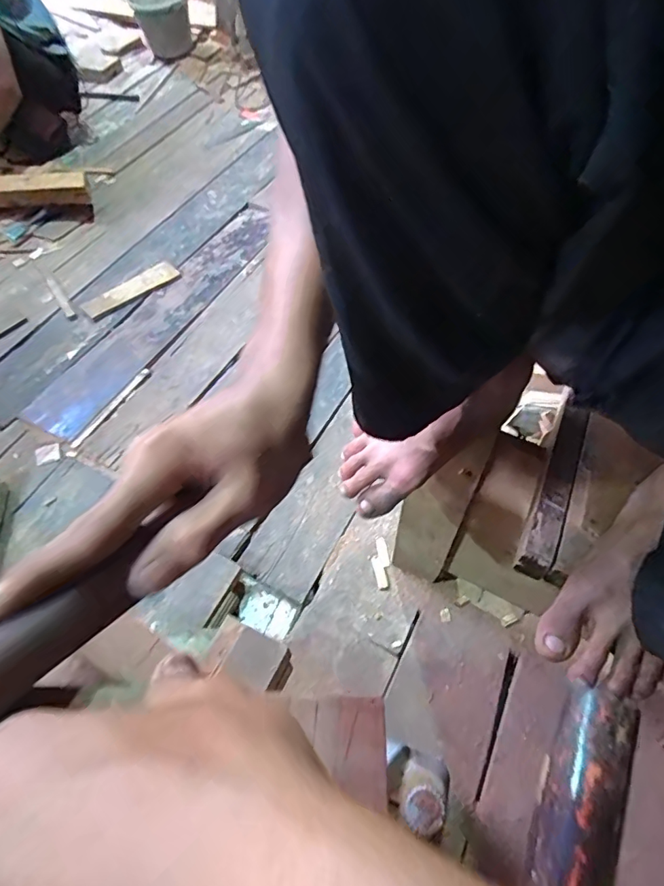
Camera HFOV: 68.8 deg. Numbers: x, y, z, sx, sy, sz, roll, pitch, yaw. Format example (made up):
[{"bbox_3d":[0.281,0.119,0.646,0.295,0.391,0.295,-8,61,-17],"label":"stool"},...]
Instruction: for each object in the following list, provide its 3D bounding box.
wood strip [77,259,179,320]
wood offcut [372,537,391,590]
[{"bbox_3d":[-0.604,-0.466,1.462,0.085,0.011,0.292,40,66,23],"label":"wood strip"},{"bbox_3d":[0.100,0.240,0.976,0.036,0.010,0.099,-11,57,-6],"label":"wood offcut"}]

